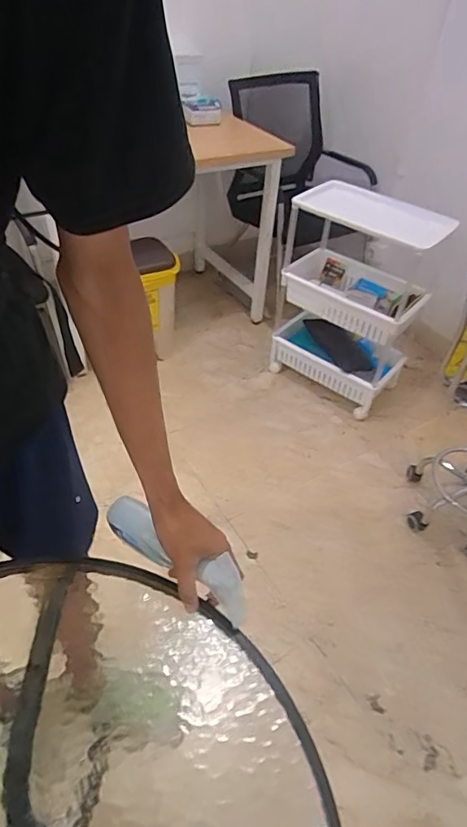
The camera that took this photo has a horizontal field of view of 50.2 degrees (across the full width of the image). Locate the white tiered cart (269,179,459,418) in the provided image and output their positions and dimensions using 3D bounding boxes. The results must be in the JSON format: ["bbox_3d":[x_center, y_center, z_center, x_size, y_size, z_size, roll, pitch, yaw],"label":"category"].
[{"bbox_3d":[0.394,-0.387,1.703,0.471,0.642,0.250,33,50,25],"label":"white tiered cart"}]

